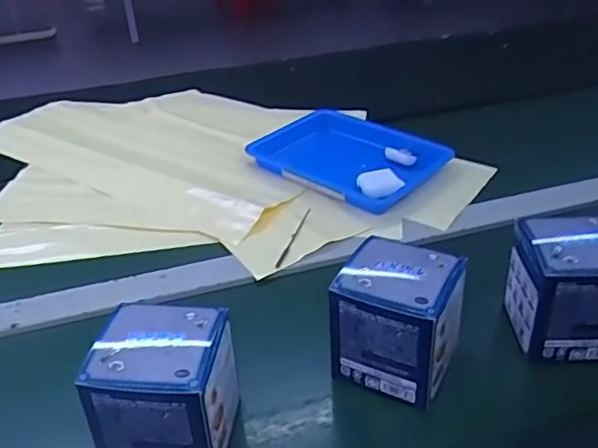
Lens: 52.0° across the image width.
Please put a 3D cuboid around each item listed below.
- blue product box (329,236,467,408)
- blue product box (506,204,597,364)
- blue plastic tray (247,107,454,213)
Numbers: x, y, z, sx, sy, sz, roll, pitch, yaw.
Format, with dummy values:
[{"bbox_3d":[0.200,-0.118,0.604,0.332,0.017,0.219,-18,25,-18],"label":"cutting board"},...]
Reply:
[{"bbox_3d":[0.078,0.071,0.476,0.086,0.093,0.079,13,36,26],"label":"blue product box"},{"bbox_3d":[0.220,0.046,0.495,0.080,0.103,0.081,-3,32,2],"label":"blue product box"},{"bbox_3d":[0.068,-0.086,0.773,0.205,0.033,0.165,23,41,37],"label":"blue plastic tray"}]

